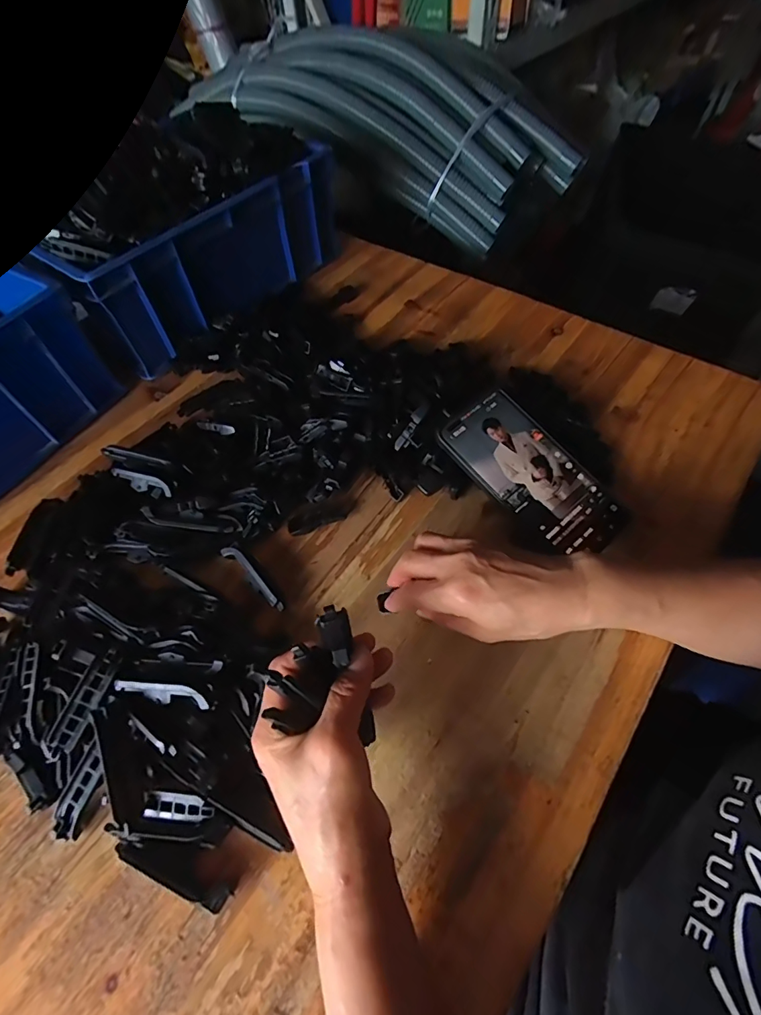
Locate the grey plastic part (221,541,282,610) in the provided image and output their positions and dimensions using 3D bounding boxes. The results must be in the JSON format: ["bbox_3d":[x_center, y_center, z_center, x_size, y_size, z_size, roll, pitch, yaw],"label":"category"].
[{"bbox_3d":[-0.101,0.055,0.371,0.072,0.016,0.016,39,67,25],"label":"grey plastic part"}]

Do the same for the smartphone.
[{"bbox_3d":[0.128,-0.030,0.388,0.079,0.009,0.161,-38,78,-16],"label":"smartphone"}]

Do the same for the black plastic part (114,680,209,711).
[{"bbox_3d":[-0.144,0.121,0.301,0.067,0.011,0.012,7,58,8],"label":"black plastic part"}]

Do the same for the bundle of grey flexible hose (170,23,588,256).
[{"bbox_3d":[0.031,-0.613,0.719,0.546,0.162,0.184,25,61,3],"label":"bundle of grey flexible hose"}]

